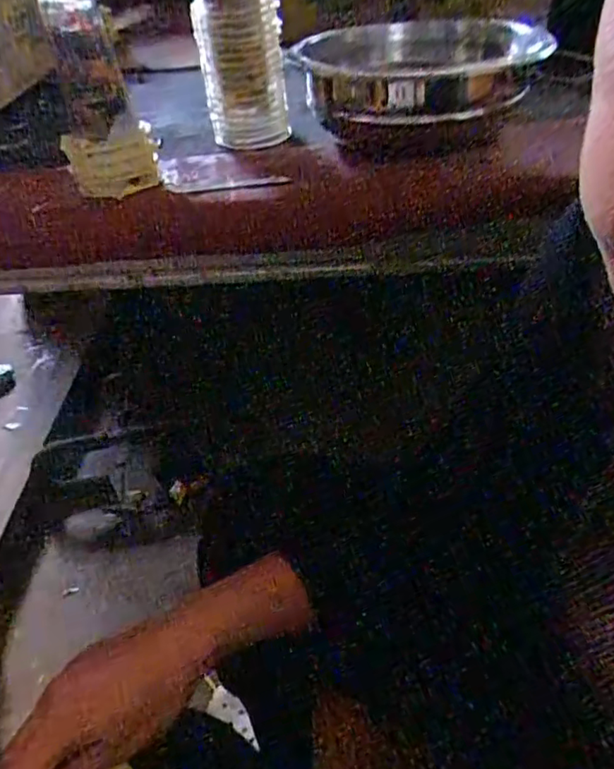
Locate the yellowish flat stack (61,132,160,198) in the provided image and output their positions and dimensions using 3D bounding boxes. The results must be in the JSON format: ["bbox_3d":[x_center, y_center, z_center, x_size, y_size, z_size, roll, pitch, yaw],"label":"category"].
[{"bbox_3d":[-0.167,-0.190,0.483,0.069,0.047,0.030,-13,44,-8],"label":"yellowish flat stack"}]

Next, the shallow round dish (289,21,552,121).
[{"bbox_3d":[0.096,-0.297,0.521,0.193,0.036,0.193,-3,43,3],"label":"shallow round dish"}]

